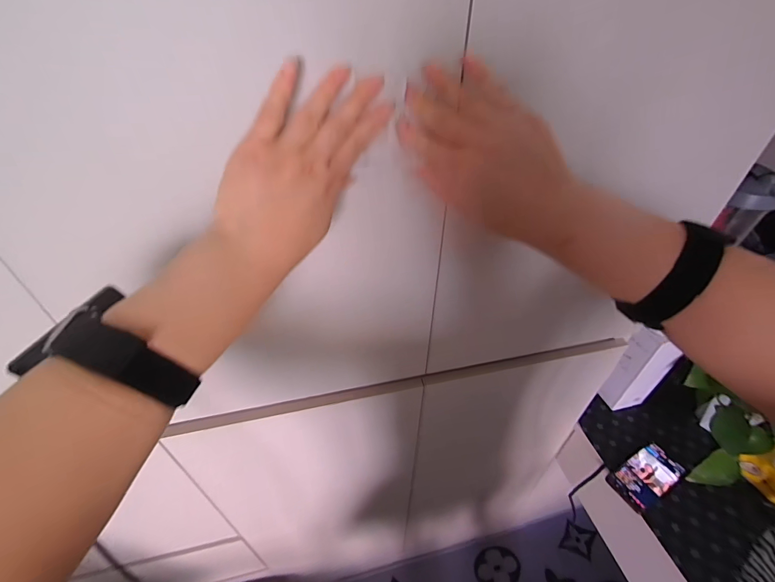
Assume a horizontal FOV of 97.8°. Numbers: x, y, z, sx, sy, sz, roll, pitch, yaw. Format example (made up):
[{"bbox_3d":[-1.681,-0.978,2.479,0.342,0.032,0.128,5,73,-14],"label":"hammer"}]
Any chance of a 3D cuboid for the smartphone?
[{"bbox_3d":[0.547,0.389,0.714,0.164,0.016,0.078,-20,43,-20],"label":"smartphone"}]

